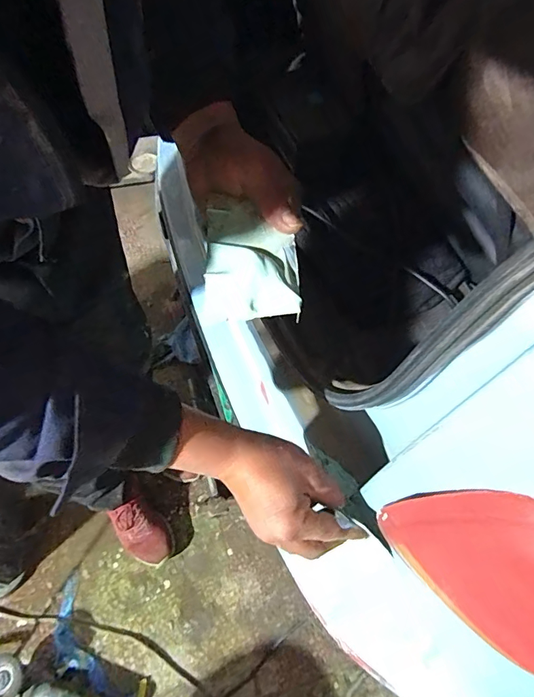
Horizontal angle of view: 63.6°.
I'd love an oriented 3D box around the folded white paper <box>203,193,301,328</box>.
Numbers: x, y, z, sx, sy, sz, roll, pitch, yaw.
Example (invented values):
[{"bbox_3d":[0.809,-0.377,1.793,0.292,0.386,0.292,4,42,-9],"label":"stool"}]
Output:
[{"bbox_3d":[-0.014,-0.075,0.354,0.074,0.019,0.117,-3,60,1],"label":"folded white paper"}]

